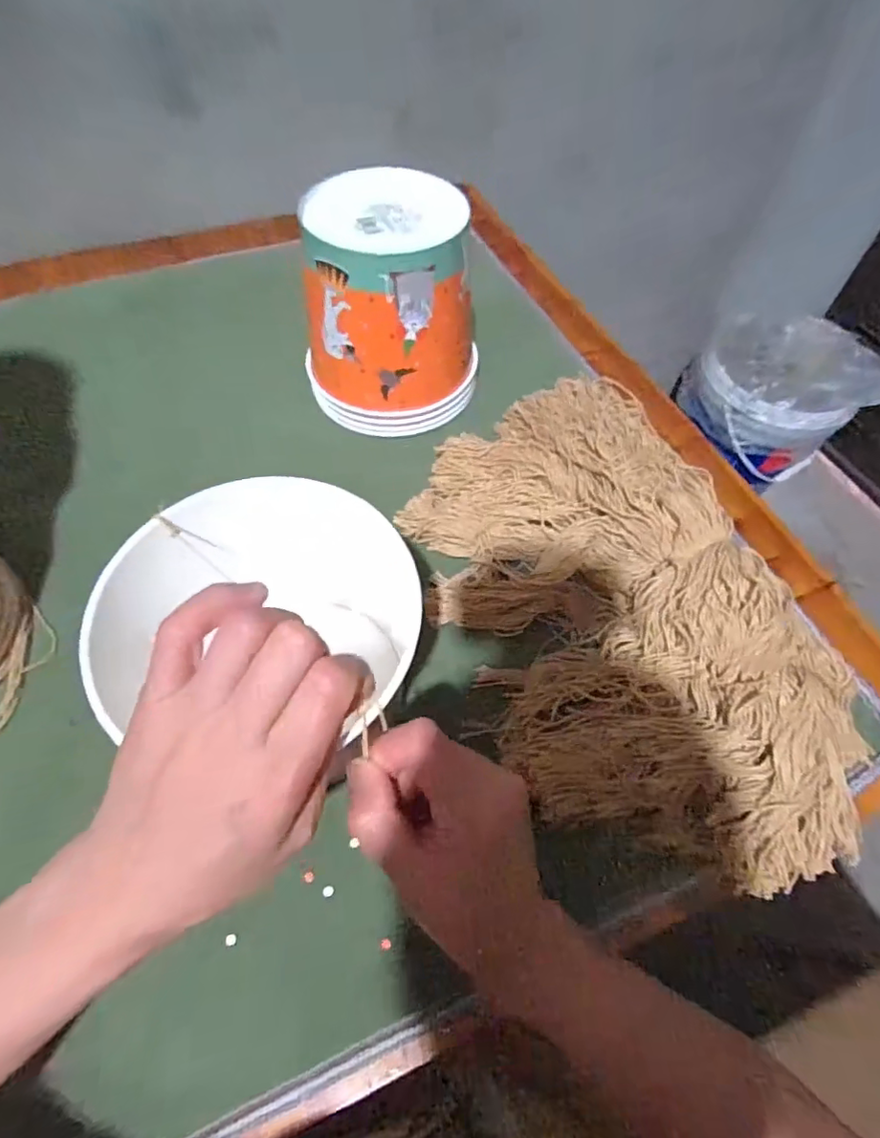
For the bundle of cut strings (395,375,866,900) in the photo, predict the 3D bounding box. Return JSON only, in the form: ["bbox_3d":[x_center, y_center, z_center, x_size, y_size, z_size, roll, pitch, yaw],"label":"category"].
[{"bbox_3d":[0.131,0.014,0.391,0.236,0.073,0.378,-19,60,-13],"label":"bundle of cut strings"}]

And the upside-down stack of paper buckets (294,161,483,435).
[{"bbox_3d":[-0.040,-0.223,0.490,0.143,0.173,0.128,4,58,1],"label":"upside-down stack of paper buckets"}]

